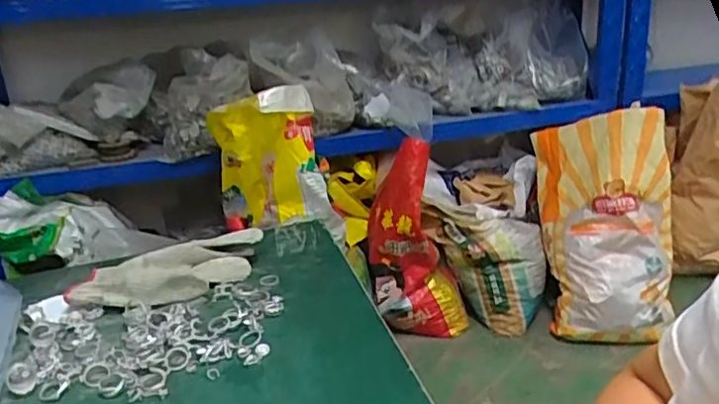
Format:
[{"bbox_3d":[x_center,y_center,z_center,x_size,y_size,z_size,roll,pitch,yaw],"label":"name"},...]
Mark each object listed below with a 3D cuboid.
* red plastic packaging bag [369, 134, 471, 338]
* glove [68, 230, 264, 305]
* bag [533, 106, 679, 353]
[{"bbox_3d":[0.156,0.126,1.724,0.270,0.567,0.140,2,22,14],"label":"red plastic packaging bag"},{"bbox_3d":[-0.195,0.073,0.631,0.194,0.041,0.060,-11,23,-17],"label":"glove"},{"bbox_3d":[0.696,0.075,1.735,0.342,0.619,0.146,-6,-7,18],"label":"bag"}]

